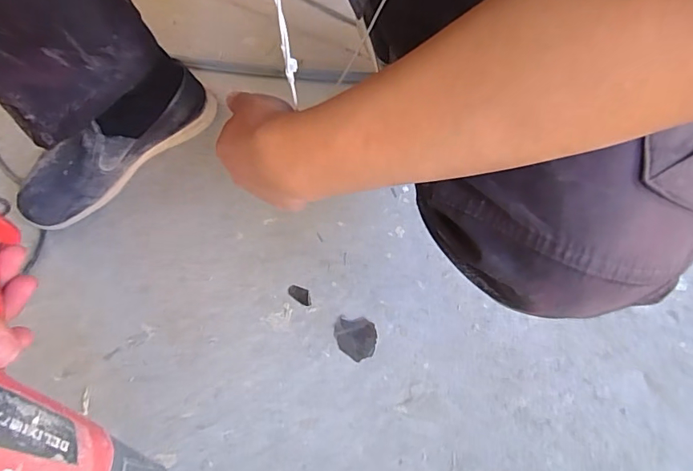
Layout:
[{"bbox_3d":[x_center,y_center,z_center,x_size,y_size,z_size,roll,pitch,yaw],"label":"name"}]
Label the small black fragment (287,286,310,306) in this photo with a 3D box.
[{"bbox_3d":[-0.053,0.066,0.522,0.030,0.004,0.017,23,69,12],"label":"small black fragment"}]

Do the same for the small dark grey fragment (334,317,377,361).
[{"bbox_3d":[0.009,0.108,0.501,0.049,0.004,0.042,33,72,16],"label":"small dark grey fragment"}]

